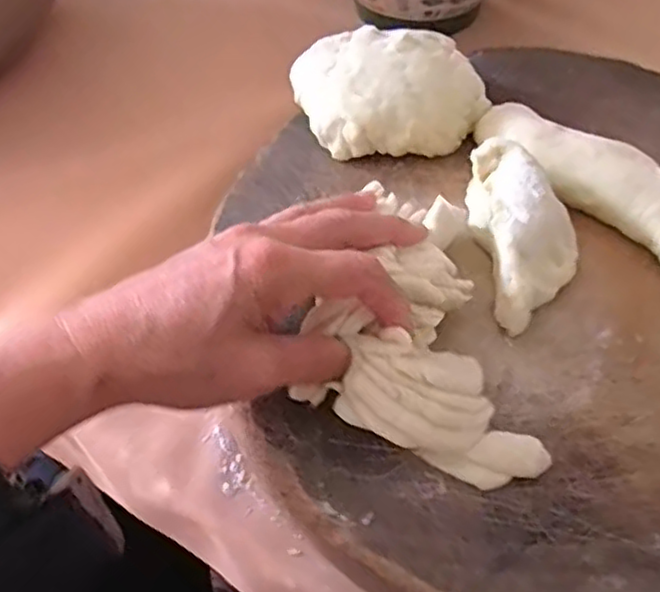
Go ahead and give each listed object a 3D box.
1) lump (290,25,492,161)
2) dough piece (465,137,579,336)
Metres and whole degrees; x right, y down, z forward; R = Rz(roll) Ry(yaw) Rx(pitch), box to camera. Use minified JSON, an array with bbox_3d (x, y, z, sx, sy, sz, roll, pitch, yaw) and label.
[{"bbox_3d":[0.033,-0.121,0.413,0.100,0.037,0.094,0,51,0],"label":"lump"},{"bbox_3d":[0.096,-0.034,0.341,0.044,0.030,0.099,-5,52,-3],"label":"dough piece"}]

